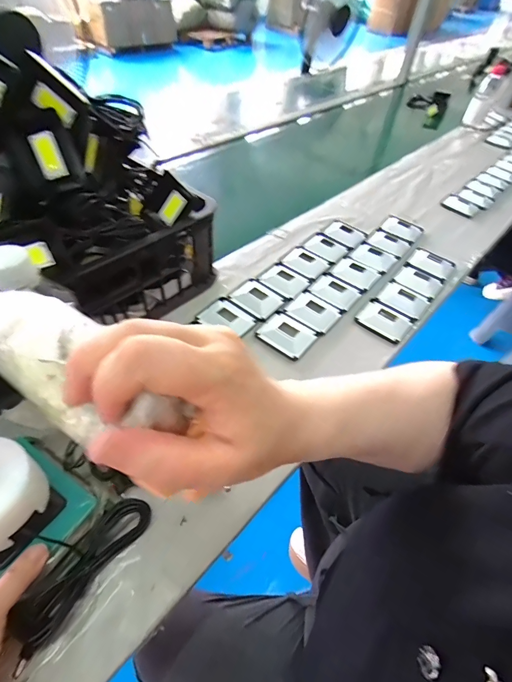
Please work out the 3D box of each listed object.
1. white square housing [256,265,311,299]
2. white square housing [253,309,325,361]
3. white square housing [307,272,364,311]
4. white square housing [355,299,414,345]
[{"bbox_3d":[0.047,-0.107,0.602,0.078,0.009,0.060,29,54,19],"label":"white square housing"},{"bbox_3d":[0.048,-0.013,0.527,0.077,0.015,0.070,32,55,22],"label":"white square housing"},{"bbox_3d":[0.138,-0.091,0.604,0.079,0.011,0.065,30,54,20],"label":"white square housing"},{"bbox_3d":[0.210,-0.038,0.563,0.076,0.013,0.068,33,56,22],"label":"white square housing"}]

